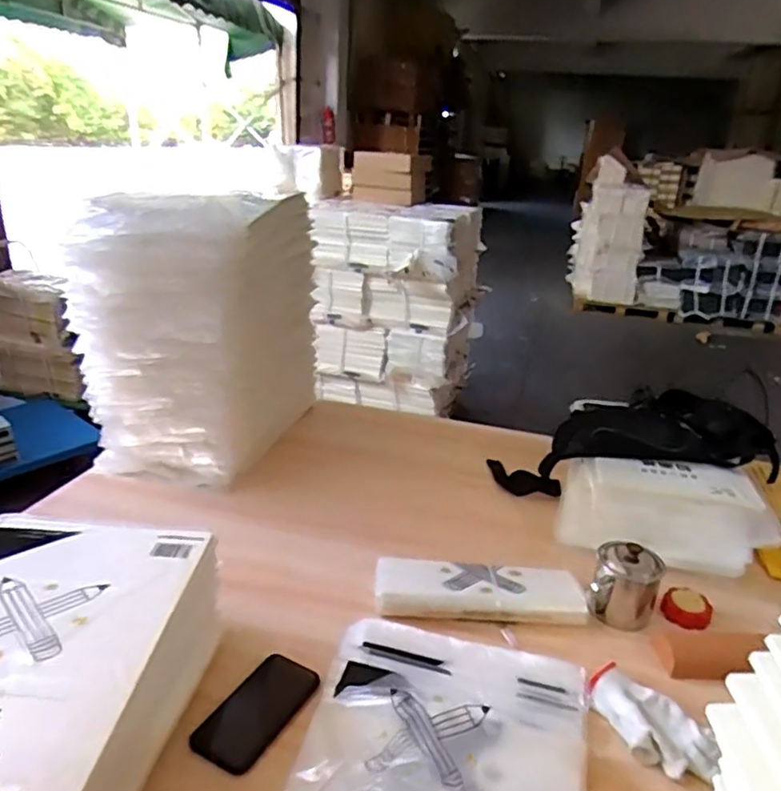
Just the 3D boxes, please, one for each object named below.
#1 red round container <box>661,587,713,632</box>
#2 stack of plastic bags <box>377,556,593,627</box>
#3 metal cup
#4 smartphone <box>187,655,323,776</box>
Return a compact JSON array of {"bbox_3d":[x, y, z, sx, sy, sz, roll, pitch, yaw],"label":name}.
[{"bbox_3d":[0.431,0.308,0.919,0.065,0.021,0.071,3,22,-1],"label":"red round container"},{"bbox_3d":[0.126,0.276,0.915,0.295,0.036,0.098,4,22,0],"label":"stack of plastic bags"},{"bbox_3d":[0.330,0.271,0.895,0.088,0.112,0.094,3,22,-1],"label":"metal cup"},{"bbox_3d":[-0.151,0.361,0.728,0.081,0.016,0.151,17,26,29],"label":"smartphone"}]

